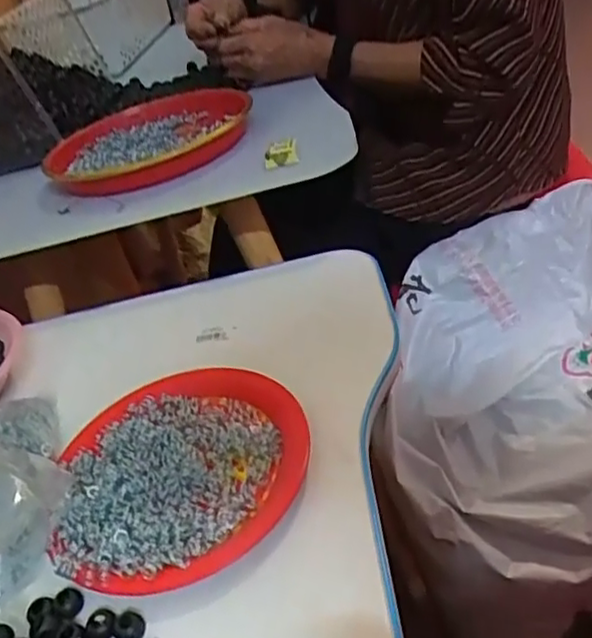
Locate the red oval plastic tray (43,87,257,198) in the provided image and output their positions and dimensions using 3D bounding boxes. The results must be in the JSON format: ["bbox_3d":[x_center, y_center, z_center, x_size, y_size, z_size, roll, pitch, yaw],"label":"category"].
[{"bbox_3d":[-0.147,-0.182,0.662,0.192,0.035,0.201,6,42,27],"label":"red oval plastic tray"}]

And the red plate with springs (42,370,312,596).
[{"bbox_3d":[-0.068,0.087,0.406,0.148,0.021,0.154,-10,37,8],"label":"red plate with springs"}]

